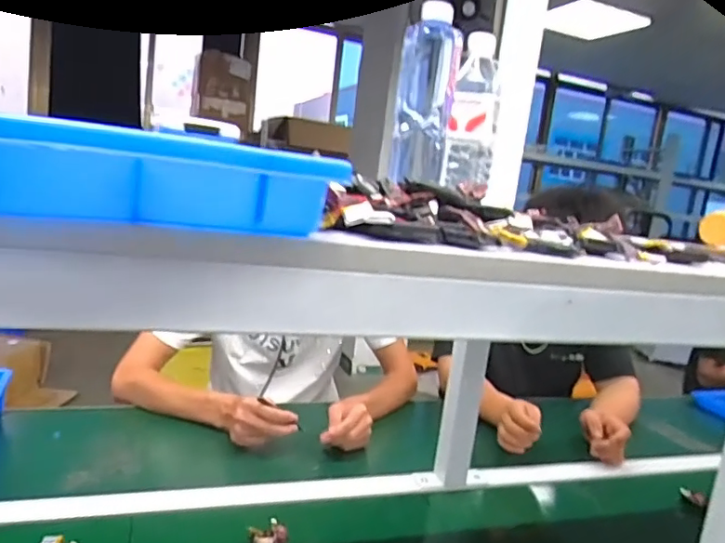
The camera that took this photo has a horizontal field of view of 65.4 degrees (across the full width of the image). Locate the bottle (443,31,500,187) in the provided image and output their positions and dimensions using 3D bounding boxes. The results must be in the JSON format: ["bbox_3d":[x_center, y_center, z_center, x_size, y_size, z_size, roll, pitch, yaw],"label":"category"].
[{"bbox_3d":[0.132,-0.189,0.670,0.062,0.173,0.055,9,9,10],"label":"bottle"}]

